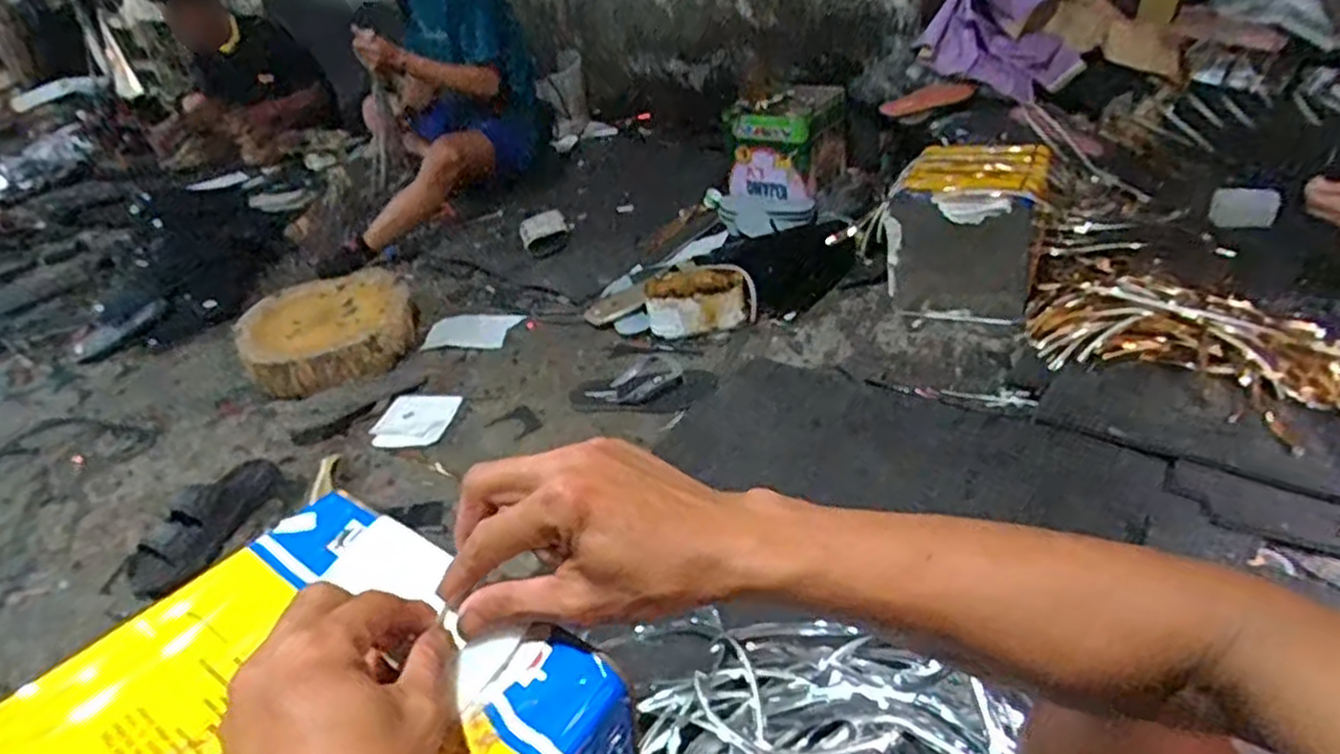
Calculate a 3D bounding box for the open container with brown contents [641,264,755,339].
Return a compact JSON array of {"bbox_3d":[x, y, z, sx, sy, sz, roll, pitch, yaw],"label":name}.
[{"bbox_3d":[0.061,-0.159,1.536,0.217,0.092,0.139,-10,32,-7],"label":"open container with brown contents"}]

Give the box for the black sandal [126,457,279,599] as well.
[{"bbox_3d":[-0.718,0.223,1.179,0.084,0.069,0.265,10,36,22],"label":"black sandal"}]

